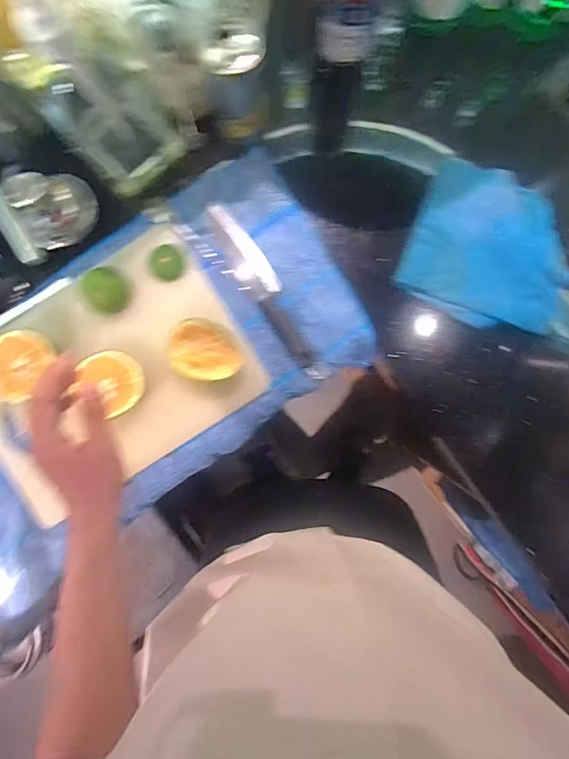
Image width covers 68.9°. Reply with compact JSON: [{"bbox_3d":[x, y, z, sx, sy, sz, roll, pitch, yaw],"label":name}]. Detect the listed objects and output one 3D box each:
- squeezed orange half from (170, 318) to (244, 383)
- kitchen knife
[{"bbox_3d":[-0.093,-0.035,0.509,0.090,0.052,0.072,5,92,0],"label":"squeezed orange half"},{"bbox_3d":[-0.021,-0.109,0.531,0.042,0.015,0.250,-30,92,1],"label":"kitchen knife"}]

